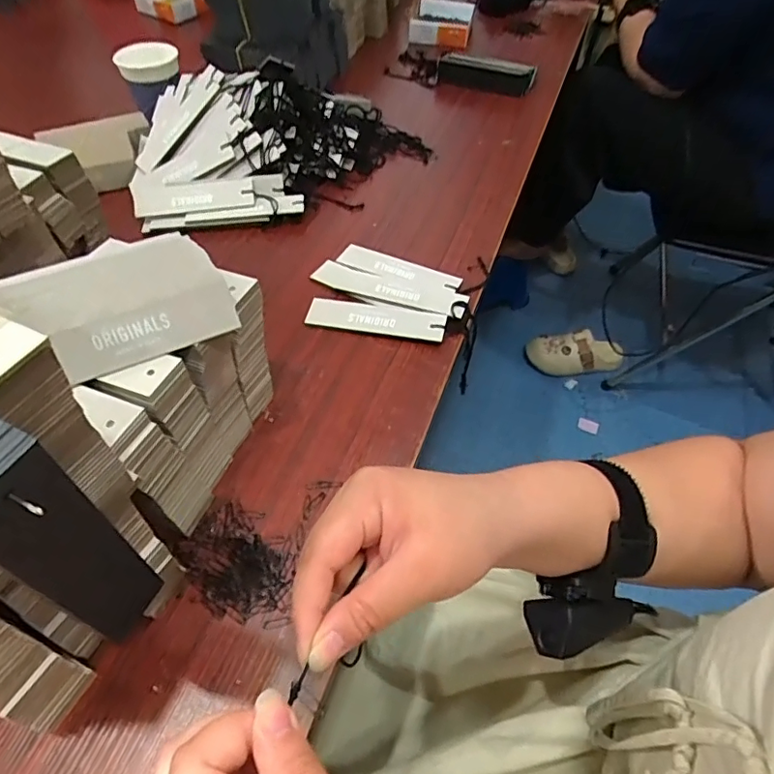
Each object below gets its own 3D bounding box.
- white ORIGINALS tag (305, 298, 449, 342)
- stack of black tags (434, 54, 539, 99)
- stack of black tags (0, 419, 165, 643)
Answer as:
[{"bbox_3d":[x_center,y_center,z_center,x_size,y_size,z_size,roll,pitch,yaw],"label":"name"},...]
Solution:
[{"bbox_3d":[-0.011,-0.062,0.499,0.126,0.004,0.032,10,59,10],"label":"white ORIGINALS tag"},{"bbox_3d":[0.149,-0.474,0.825,0.144,0.044,0.033,14,52,10],"label":"stack of black tags"},{"bbox_3d":[-0.123,0.060,0.203,0.026,0.122,0.032,18,53,13],"label":"stack of black tags"}]

